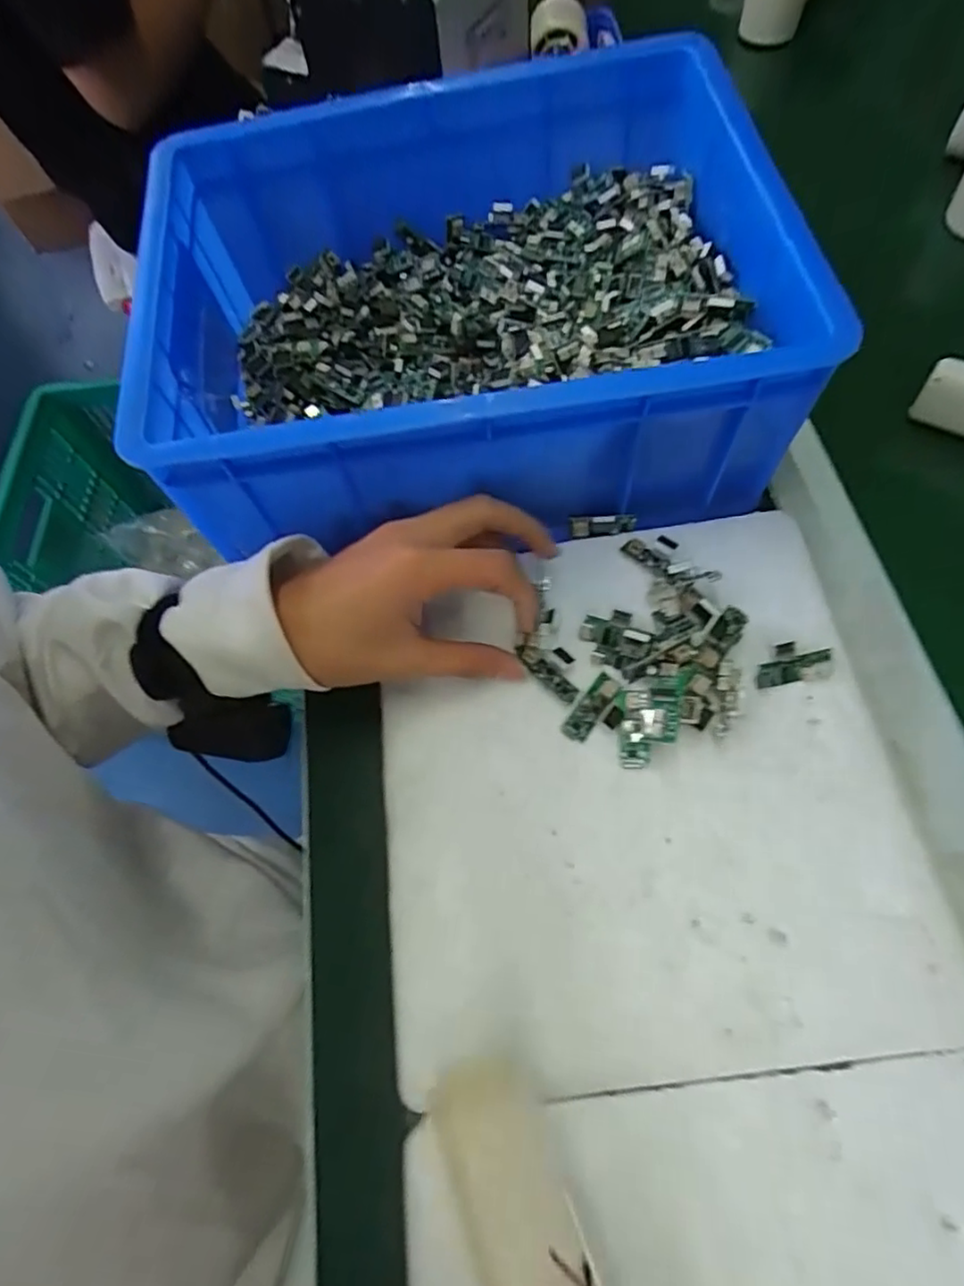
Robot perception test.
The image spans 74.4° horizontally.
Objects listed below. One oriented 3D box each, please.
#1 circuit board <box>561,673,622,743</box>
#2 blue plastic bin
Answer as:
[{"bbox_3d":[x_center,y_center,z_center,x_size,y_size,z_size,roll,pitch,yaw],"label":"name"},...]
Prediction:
[{"bbox_3d":[0.057,0.033,0.329,0.014,0.006,0.039,34,72,19],"label":"circuit board"},{"bbox_3d":[-0.009,-0.200,0.378,0.338,0.107,0.262,-7,64,2],"label":"blue plastic bin"}]

